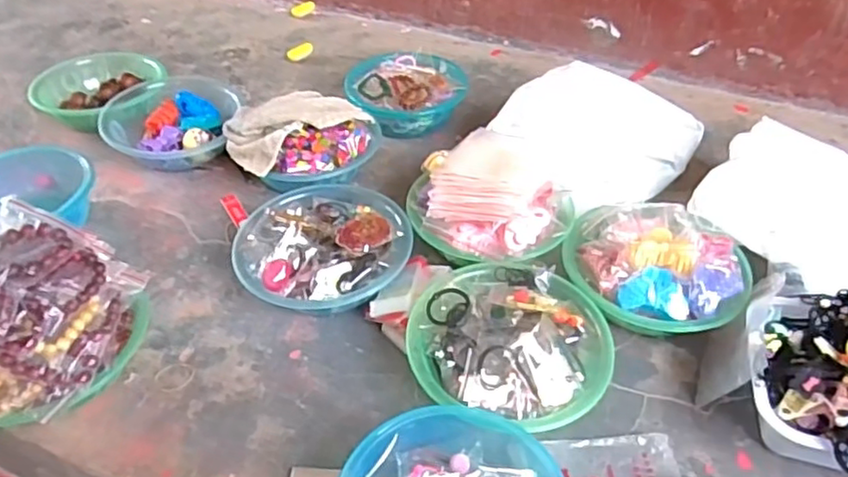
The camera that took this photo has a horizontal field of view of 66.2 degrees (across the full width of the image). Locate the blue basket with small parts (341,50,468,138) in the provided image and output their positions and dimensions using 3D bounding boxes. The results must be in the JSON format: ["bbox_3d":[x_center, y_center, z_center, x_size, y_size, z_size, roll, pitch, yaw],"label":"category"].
[{"bbox_3d":[-0.036,-0.279,1.241,0.225,0.088,0.202,-9,42,-11],"label":"blue basket with small parts"}]

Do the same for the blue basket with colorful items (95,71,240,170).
[{"bbox_3d":[-0.438,-0.200,1.149,0.225,0.085,0.206,-9,42,-11],"label":"blue basket with colorful items"}]

